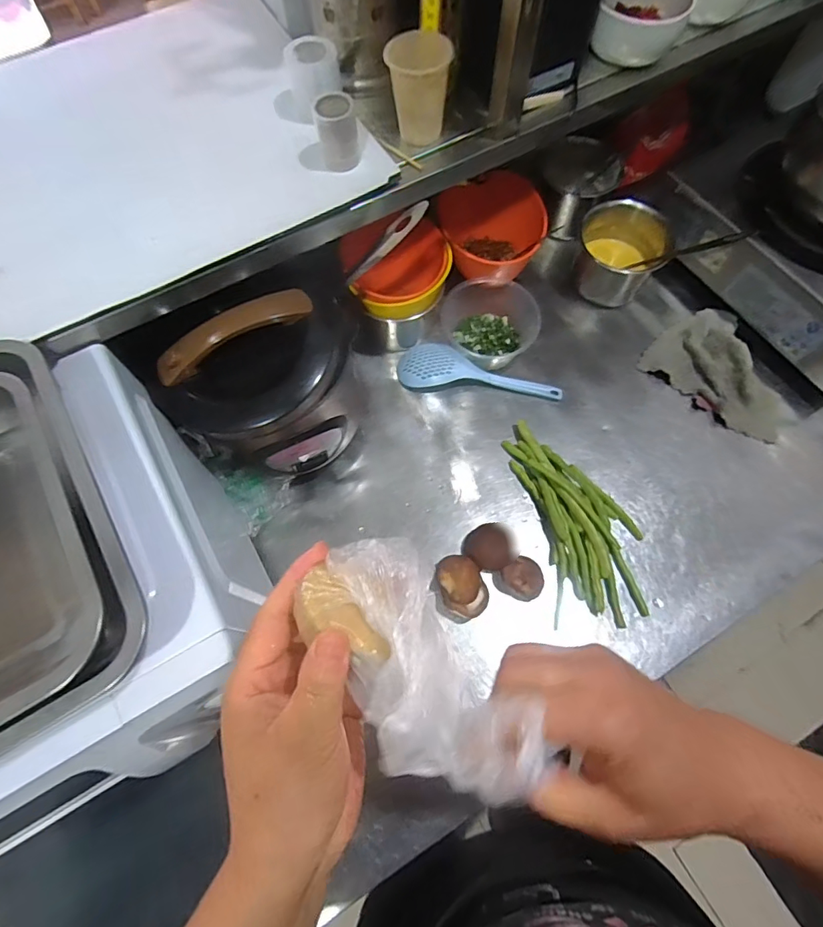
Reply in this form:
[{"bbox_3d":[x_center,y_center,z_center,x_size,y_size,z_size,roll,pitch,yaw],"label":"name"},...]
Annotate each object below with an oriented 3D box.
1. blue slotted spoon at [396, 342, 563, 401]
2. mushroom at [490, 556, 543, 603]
[{"bbox_3d":[0.102,-0.139,0.730,0.248,0.036,0.071,5,68,3],"label":"blue slotted spoon"},{"bbox_3d":[0.137,0.147,0.615,0.060,0.031,0.054,-29,70,-10],"label":"mushroom"}]

